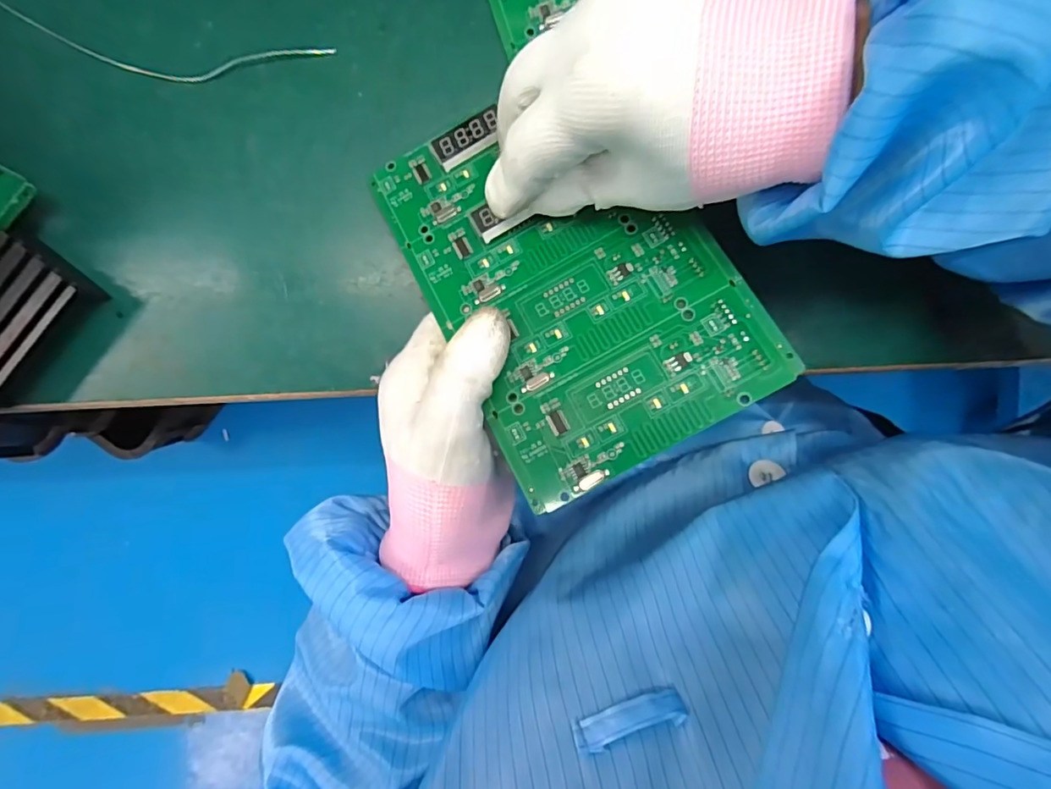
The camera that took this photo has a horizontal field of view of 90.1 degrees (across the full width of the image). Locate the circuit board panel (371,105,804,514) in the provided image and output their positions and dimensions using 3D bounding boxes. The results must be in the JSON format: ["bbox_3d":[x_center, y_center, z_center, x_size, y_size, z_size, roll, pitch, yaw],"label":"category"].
[{"bbox_3d":[0.018,-0.054,0.225,0.118,0.008,0.173,-28,74,3],"label":"circuit board panel"}]

